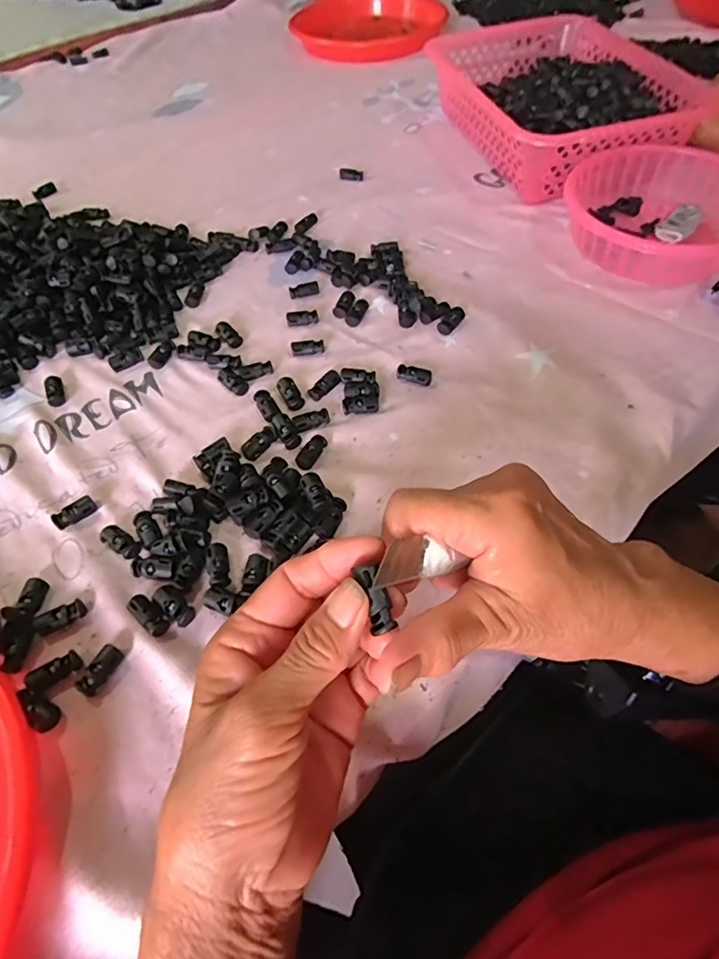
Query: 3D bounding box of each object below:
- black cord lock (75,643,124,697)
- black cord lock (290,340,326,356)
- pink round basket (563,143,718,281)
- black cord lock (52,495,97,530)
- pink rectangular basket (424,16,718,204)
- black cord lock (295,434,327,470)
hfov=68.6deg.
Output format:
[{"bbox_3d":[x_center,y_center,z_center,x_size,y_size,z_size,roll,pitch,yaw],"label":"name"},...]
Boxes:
[{"bbox_3d":[-0.145,0.107,0.295,0.011,0.008,0.027,25,61,17],"label":"black cord lock"},{"bbox_3d":[-0.043,-0.111,0.445,0.028,0.005,0.014,-8,57,-3],"label":"black cord lock"},{"bbox_3d":[0.276,-0.247,0.493,0.168,0.053,0.167,-1,57,1],"label":"pink round basket"},{"bbox_3d":[-0.195,0.023,0.361,0.027,0.010,0.013,-40,64,-22],"label":"black cord lock"},{"bbox_3d":[0.218,-0.430,0.604,0.208,0.083,0.295,-16,58,-8],"label":"pink rectangular basket"},{"bbox_3d":[-0.034,-0.021,0.376,0.013,0.007,0.030,25,61,17],"label":"black cord lock"}]

